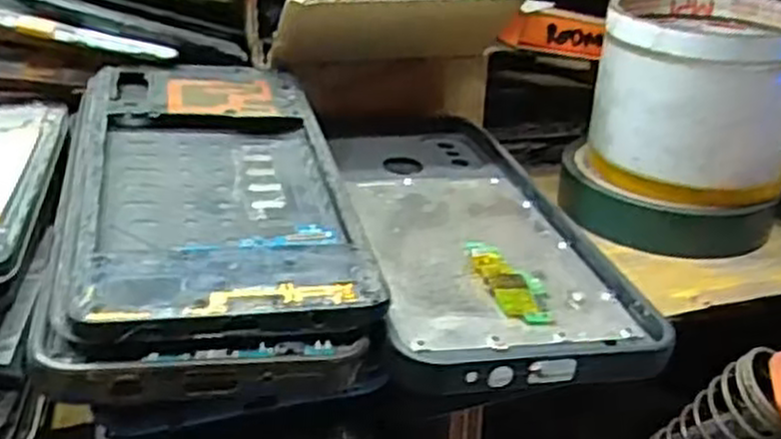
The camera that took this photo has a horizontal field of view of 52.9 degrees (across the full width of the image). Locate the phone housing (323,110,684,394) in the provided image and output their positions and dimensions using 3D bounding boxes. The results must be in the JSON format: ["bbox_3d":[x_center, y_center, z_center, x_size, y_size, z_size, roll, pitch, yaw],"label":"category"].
[{"bbox_3d":[0.026,0.001,0.267,0.075,0.014,0.180,-3,25,-10],"label":"phone housing"}]

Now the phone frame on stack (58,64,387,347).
[{"bbox_3d":[-0.054,-0.014,0.235,0.078,0.008,0.150,-2,31,-16],"label":"phone frame on stack"}]

